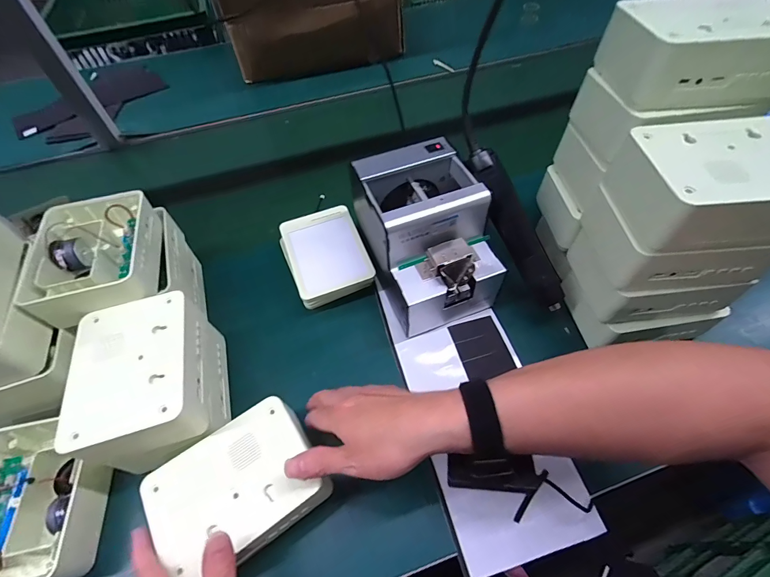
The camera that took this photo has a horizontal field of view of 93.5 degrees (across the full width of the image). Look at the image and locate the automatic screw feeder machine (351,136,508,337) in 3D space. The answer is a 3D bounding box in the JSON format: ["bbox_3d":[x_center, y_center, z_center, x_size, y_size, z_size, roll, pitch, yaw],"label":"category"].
[{"bbox_3d":[0.052,-0.061,0.452,0.135,0.147,0.172,-21,56,-11],"label":"automatic screw feeder machine"}]

